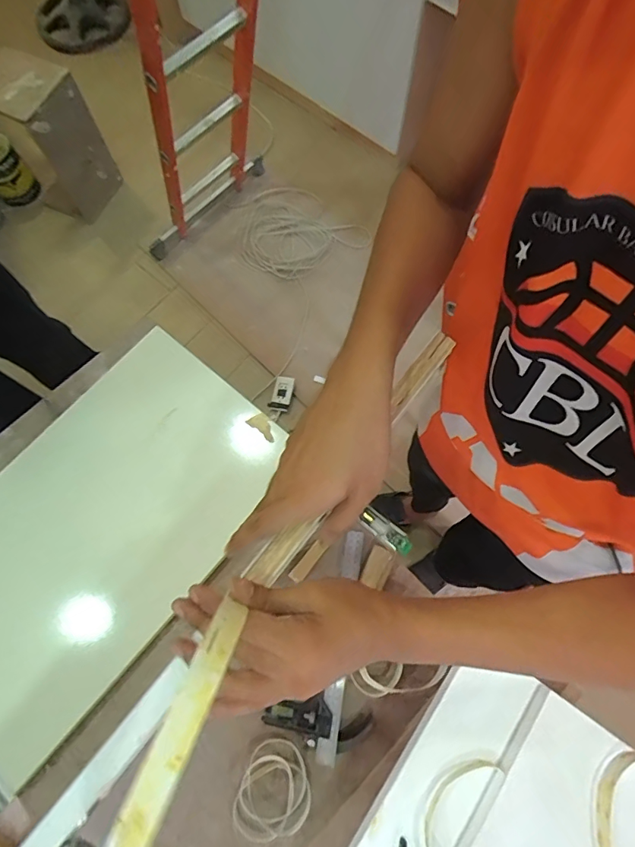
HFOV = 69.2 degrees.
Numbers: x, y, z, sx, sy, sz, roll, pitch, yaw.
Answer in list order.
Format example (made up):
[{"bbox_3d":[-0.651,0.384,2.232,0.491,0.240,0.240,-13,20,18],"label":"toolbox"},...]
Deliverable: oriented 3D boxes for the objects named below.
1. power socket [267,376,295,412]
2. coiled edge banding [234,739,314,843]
[{"bbox_3d":[-0.120,-0.104,1.598,0.077,0.036,0.124,19,74,6],"label":"power socket"},{"bbox_3d":[-0.058,0.496,0.614,0.093,0.029,0.122,24,75,7],"label":"coiled edge banding"}]

